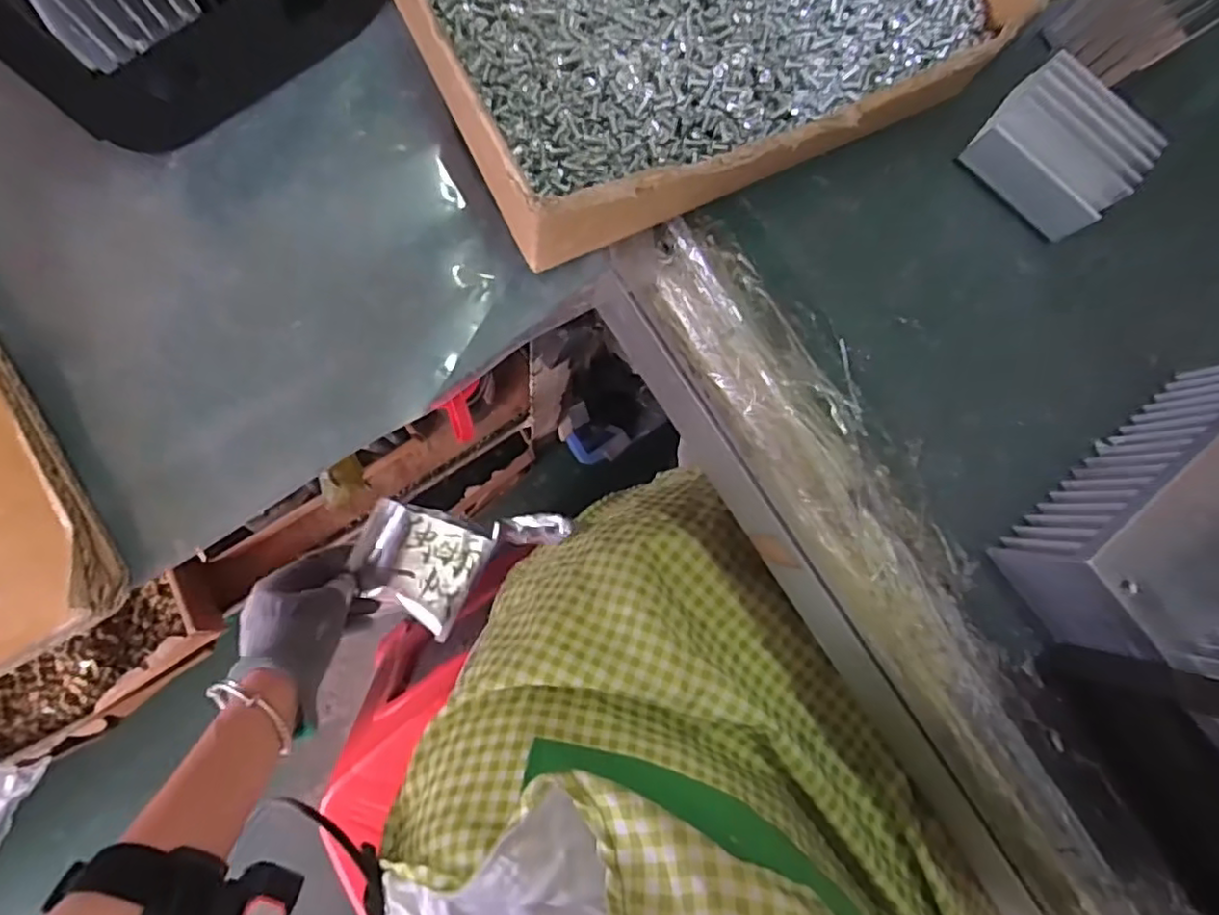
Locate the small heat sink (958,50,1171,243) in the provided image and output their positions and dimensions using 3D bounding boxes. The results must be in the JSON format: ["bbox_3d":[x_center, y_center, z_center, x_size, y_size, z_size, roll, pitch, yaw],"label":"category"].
[{"bbox_3d":[0.179,-0.123,0.259,0.057,0.035,0.038,44,82,-1],"label":"small heat sink"}]

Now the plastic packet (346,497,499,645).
[{"bbox_3d":[-0.144,0.078,0.480,0.091,0.018,0.077,27,81,-4],"label":"plastic packet"}]

